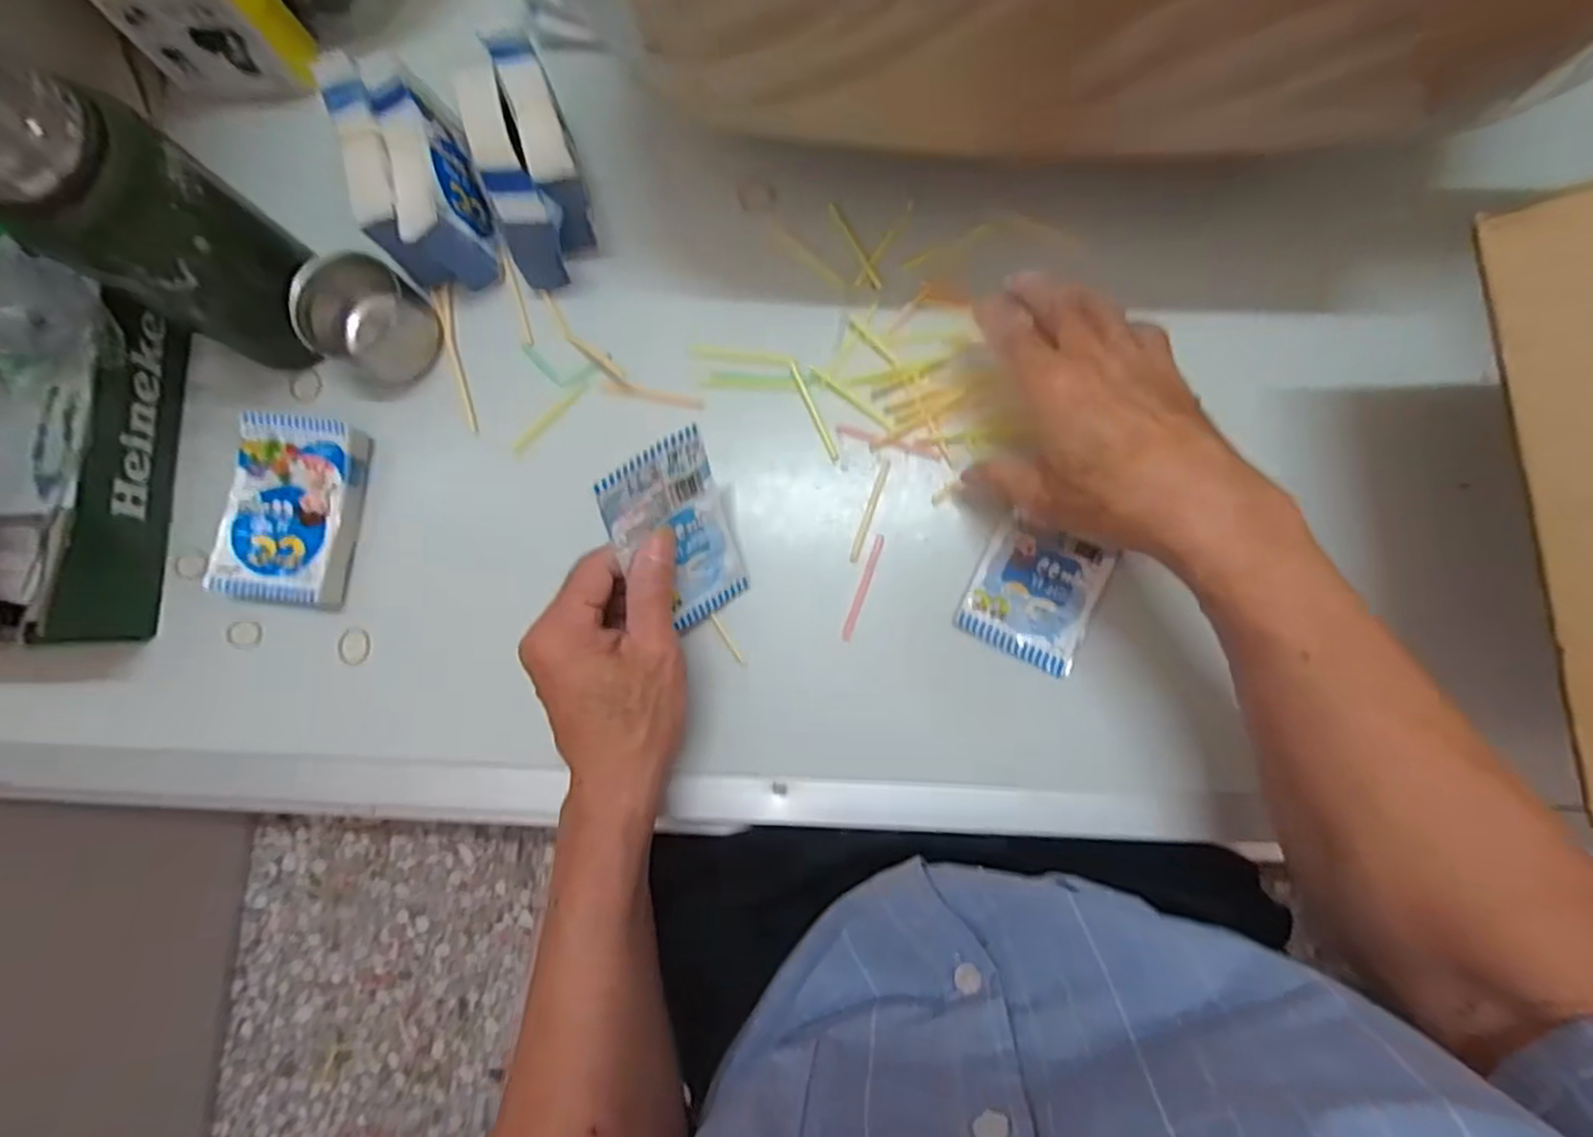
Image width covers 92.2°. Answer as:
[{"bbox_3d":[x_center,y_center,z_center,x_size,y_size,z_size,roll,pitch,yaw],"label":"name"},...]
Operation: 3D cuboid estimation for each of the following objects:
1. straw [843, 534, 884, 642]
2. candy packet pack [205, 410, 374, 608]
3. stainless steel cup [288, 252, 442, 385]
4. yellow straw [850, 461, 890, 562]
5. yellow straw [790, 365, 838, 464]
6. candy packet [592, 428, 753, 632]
[{"bbox_3d":[0.038,0.011,0.436,0.006,0.004,0.063,19,85,5],"label":"straw"},{"bbox_3d":[-0.291,-0.034,0.445,0.068,0.028,0.104,8,84,4],"label":"candy packet pack"},{"bbox_3d":[-0.249,-0.145,0.445,0.066,0.052,0.060,31,86,6],"label":"stainless steel cup"},{"bbox_3d":[0.042,-0.033,0.440,0.006,0.004,0.061,19,85,5],"label":"yellow straw"},{"bbox_3d":[0.011,-0.092,0.449,0.005,0.005,0.063,-23,83,1],"label":"yellow straw"},{"bbox_3d":[-0.062,-0.016,0.405,0.065,0.103,0.013,-40,41,-27],"label":"candy packet"}]

